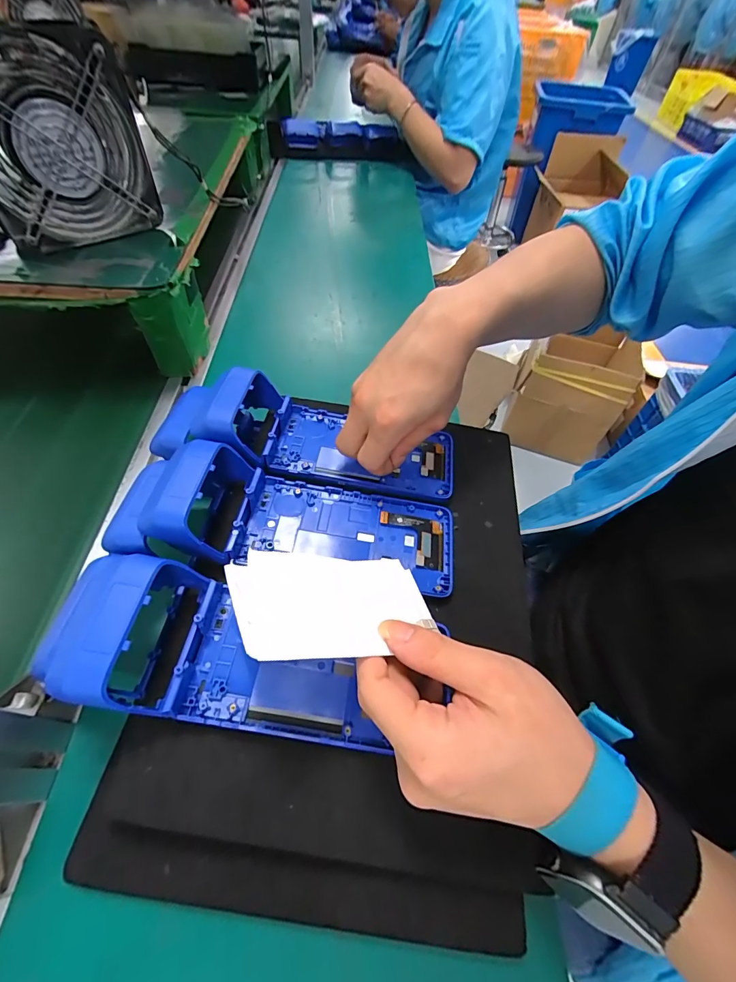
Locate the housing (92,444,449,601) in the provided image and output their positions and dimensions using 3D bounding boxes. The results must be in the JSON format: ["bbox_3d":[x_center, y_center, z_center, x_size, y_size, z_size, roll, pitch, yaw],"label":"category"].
[{"bbox_3d":[-0.057,0.016,0.300,0.251,0.054,0.093,8,54,1],"label":"housing"}]

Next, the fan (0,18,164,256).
[{"bbox_3d":[-0.294,-0.326,0.373,0.155,0.146,0.056,-35,64,-25],"label":"fan"}]

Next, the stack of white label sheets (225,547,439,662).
[{"bbox_3d":[-0.016,0.062,0.226,0.120,0.013,0.067,10,38,-35],"label":"stack of white label sheets"}]

